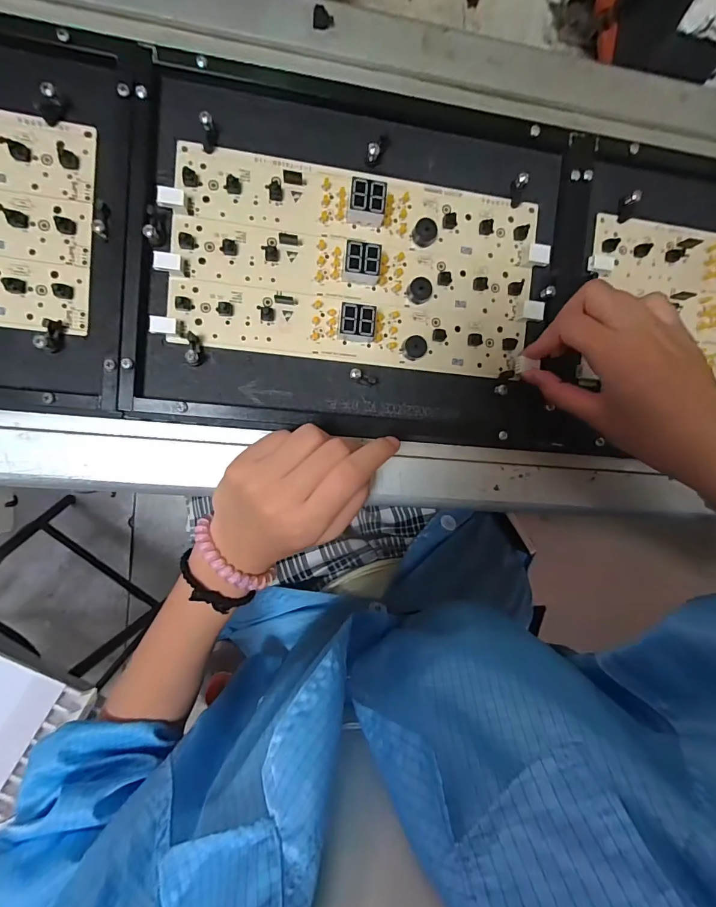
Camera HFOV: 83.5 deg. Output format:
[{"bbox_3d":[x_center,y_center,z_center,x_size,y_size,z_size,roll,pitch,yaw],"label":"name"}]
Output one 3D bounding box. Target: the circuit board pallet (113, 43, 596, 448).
[{"bbox_3d":[0.003,-0.129,0.282,0.304,0.022,0.233,5,95,-8],"label":"circuit board pallet"}]

